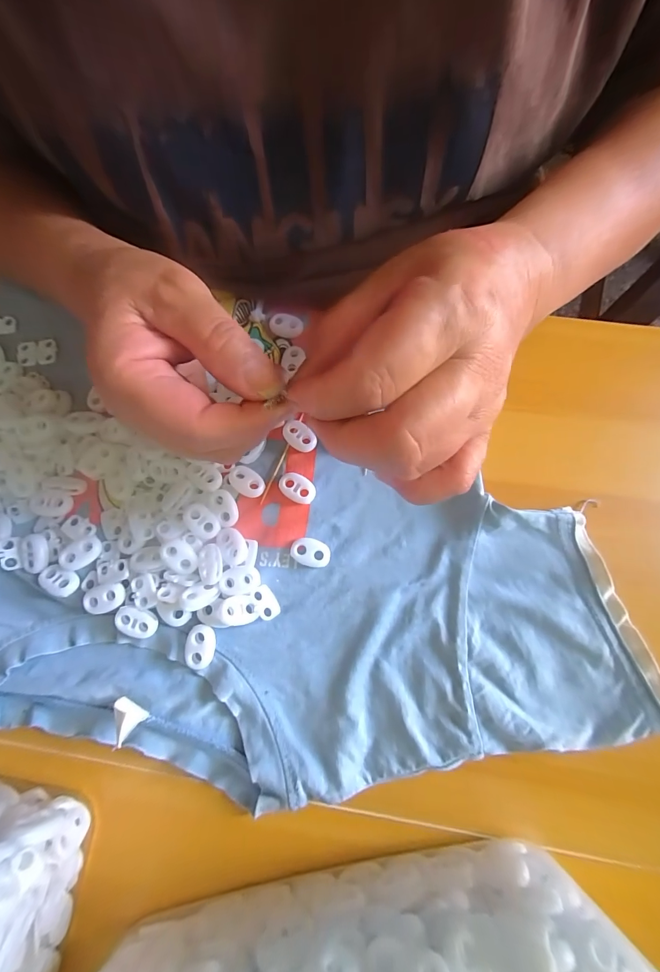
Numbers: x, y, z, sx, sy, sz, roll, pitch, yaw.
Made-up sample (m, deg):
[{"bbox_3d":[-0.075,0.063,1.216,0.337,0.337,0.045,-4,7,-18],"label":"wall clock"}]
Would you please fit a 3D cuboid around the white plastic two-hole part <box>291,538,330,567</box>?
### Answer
[{"bbox_3d":[-0.011,0.038,0.208,0.022,0.005,0.015,15,77,5],"label":"white plastic two-hole part"}]

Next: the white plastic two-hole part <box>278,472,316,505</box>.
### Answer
[{"bbox_3d":[-0.019,0.001,0.217,0.023,0.006,0.014,27,78,7],"label":"white plastic two-hole part"}]

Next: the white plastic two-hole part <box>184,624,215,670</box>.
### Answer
[{"bbox_3d":[-0.070,0.086,0.196,0.015,0.005,0.022,-1,76,1],"label":"white plastic two-hole part"}]

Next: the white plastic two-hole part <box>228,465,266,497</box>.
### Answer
[{"bbox_3d":[-0.049,-0.002,0.217,0.021,0.006,0.015,38,80,10],"label":"white plastic two-hole part"}]

